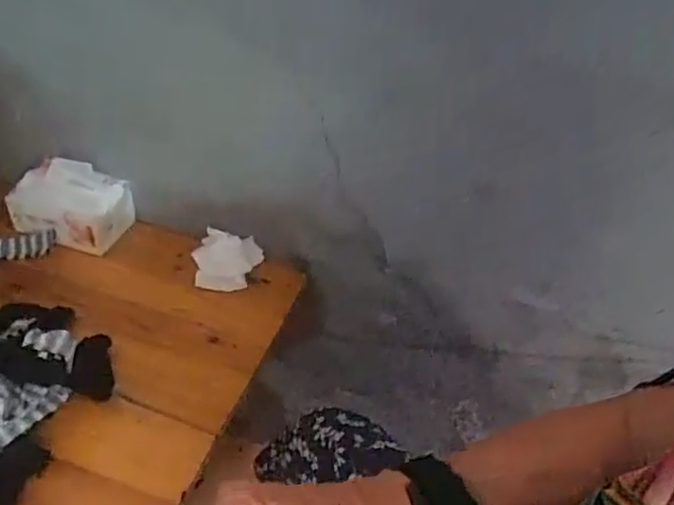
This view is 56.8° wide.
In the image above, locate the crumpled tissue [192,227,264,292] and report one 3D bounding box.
[{"bbox_3d":[-0.145,0.009,0.814,0.088,0.047,0.074,7,41,0],"label":"crumpled tissue"}]

